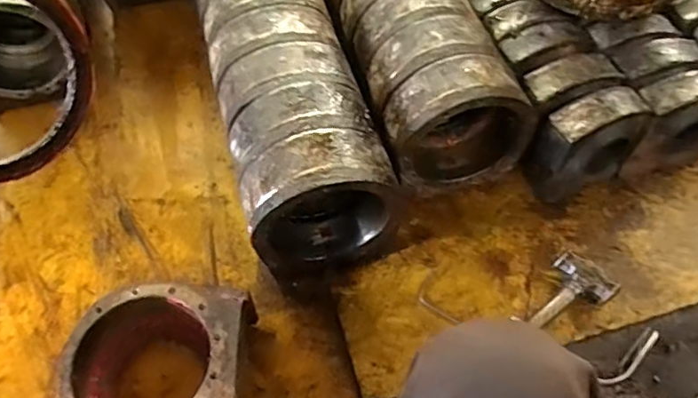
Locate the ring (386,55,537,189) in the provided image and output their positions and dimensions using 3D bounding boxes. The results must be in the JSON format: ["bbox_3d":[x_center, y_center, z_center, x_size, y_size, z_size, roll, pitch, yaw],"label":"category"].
[{"bbox_3d":[0.177,-0.120,0.886,0.228,0.208,0.105,-10,58,-6],"label":"ring"}]

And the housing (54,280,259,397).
[{"bbox_3d":[-0.262,0.240,0.772,0.230,0.128,0.217,3,57,1],"label":"housing"}]

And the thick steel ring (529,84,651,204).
[{"bbox_3d":[0.398,-0.087,0.925,0.160,0.185,0.086,-21,60,-12],"label":"thick steel ring"}]

